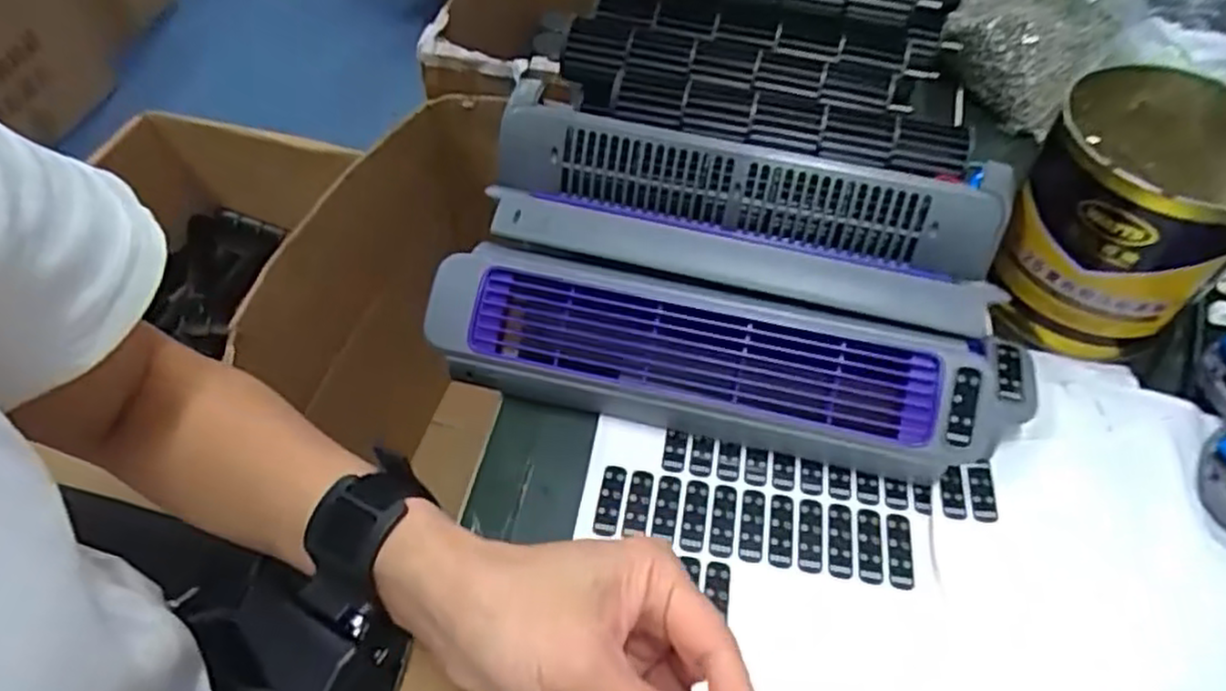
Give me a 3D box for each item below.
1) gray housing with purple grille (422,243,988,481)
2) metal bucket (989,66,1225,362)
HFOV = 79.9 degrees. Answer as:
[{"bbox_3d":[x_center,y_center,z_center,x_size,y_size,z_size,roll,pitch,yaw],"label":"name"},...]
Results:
[{"bbox_3d":[0.048,0.010,0.397,0.294,0.056,0.063,12,55,9],"label":"gray housing with purple grille"},{"bbox_3d":[0.296,-0.073,0.422,0.111,0.116,0.117,1,54,-1],"label":"metal bucket"}]

